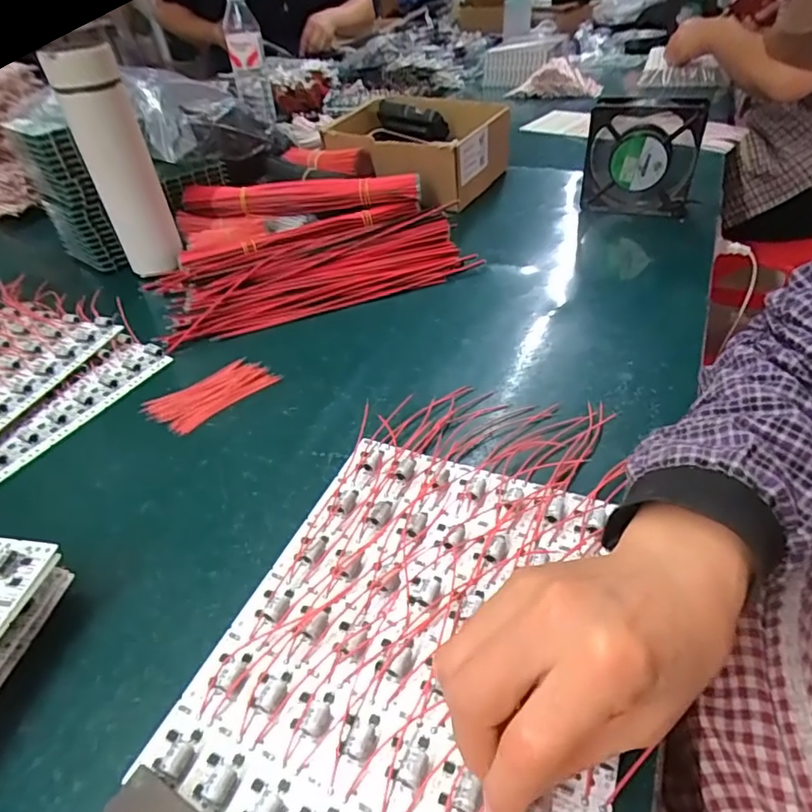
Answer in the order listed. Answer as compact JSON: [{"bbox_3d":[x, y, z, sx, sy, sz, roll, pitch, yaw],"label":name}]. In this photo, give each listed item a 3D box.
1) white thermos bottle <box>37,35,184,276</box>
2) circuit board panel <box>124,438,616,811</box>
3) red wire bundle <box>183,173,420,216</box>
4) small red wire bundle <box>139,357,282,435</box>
[{"bbox_3d":[-0.315,-0.266,0.591,0.068,0.202,0.060,-21,43,-17],"label":"white thermos bottle"},{"bbox_3d":[0.007,0.116,0.288,0.199,0.011,0.234,12,44,21],"label":"circuit board panel"},{"bbox_3d":[-0.134,-0.262,0.675,0.298,0.036,0.035,0,42,7],"label":"red wire bundle"},{"bbox_3d":[-0.170,-0.012,0.466,0.100,0.005,0.059,-33,47,-28],"label":"small red wire bundle"}]

